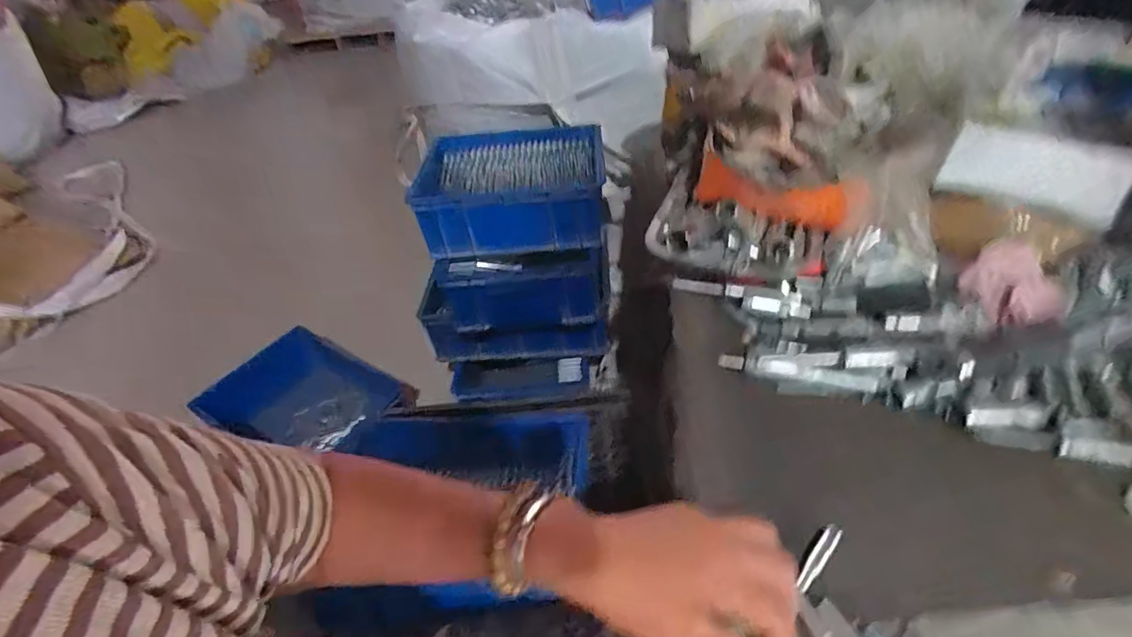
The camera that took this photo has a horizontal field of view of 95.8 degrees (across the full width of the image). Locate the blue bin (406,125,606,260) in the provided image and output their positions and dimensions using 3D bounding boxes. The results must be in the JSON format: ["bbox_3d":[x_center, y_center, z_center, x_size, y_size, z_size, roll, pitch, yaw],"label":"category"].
[{"bbox_3d":[-0.102,-0.241,0.965,0.340,0.157,0.219,-6,42,1],"label":"blue bin"}]

